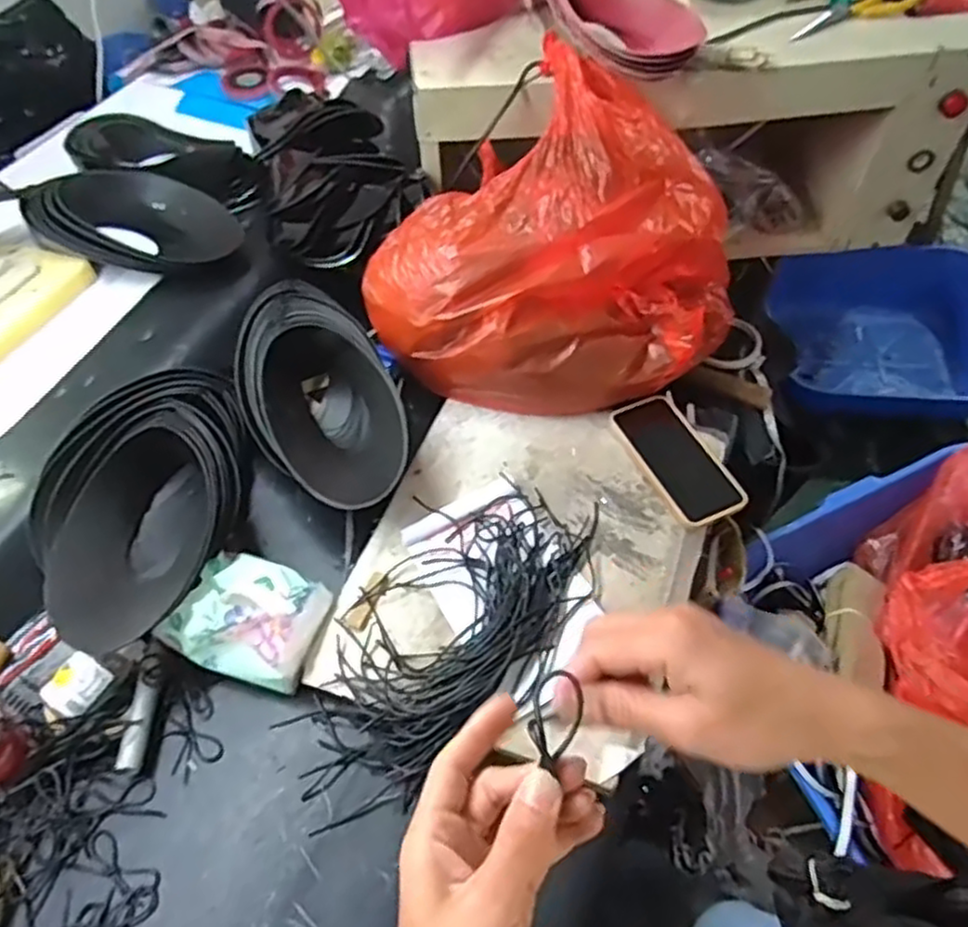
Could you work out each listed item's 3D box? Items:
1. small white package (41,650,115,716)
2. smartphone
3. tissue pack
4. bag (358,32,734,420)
[{"bbox_3d":[-0.361,0.198,0.645,0.037,0.029,0.047,27,59,19],"label":"small white package"},{"bbox_3d":[0.209,-0.006,0.784,0.082,0.012,0.160,-21,57,-14],"label":"smartphone"},{"bbox_3d":[-0.216,0.138,0.667,0.125,0.073,0.104,20,57,14],"label":"tissue pack"},{"bbox_3d":[0.071,-0.215,0.787,0.337,0.230,0.306,-33,60,-21],"label":"bag"}]

